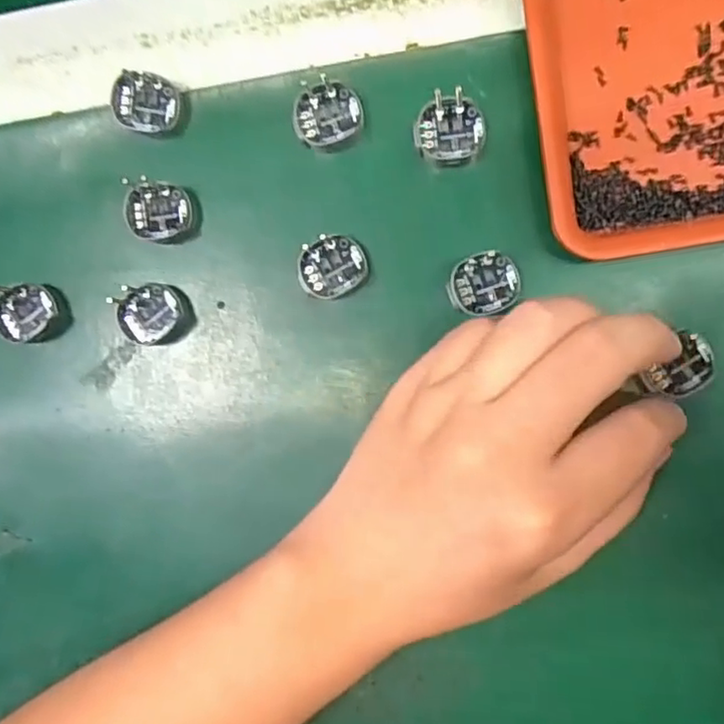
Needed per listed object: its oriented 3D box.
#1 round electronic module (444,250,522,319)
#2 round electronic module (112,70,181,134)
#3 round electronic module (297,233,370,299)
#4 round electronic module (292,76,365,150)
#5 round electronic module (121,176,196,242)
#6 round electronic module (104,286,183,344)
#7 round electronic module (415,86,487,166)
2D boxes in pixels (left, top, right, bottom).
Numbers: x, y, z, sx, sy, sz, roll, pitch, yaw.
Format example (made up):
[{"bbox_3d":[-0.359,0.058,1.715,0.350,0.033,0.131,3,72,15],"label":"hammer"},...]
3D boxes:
[{"bbox_3d":[0.050,-0.032,0.265,0.029,0.013,0.024,-10,91,8],"label":"round electronic module"},{"bbox_3d":[-0.093,-0.111,0.279,0.026,0.014,0.022,6,93,7],"label":"round electronic module"},{"bbox_3d":[-0.012,-0.040,0.274,0.028,0.012,0.025,-11,90,8],"label":"round electronic module"},{"bbox_3d":[-0.014,-0.102,0.269,0.025,0.015,0.027,0,92,7],"label":"round electronic module"},{"bbox_3d":[-0.088,-0.066,0.283,0.030,0.017,0.025,11,93,7],"label":"round electronic module"},{"bbox_3d":[-0.093,-0.021,0.281,0.028,0.009,0.025,-3,91,7],"label":"round electronic module"},{"bbox_3d":[0.036,-0.094,0.264,0.027,0.014,0.028,0,92,7],"label":"round electronic module"}]

